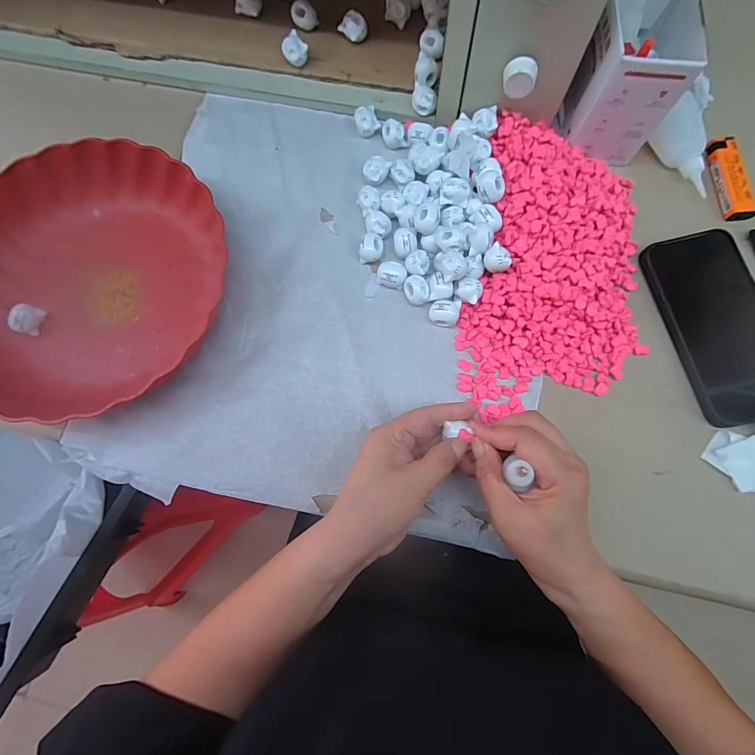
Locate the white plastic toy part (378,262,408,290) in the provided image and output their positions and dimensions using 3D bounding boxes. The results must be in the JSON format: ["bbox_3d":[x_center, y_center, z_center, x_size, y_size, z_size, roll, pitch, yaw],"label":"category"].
[{"bbox_3d":[0.013,-0.091,0.351,0.025,0.016,0.019,21,78,6],"label":"white plastic toy part"}]

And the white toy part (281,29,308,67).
[{"bbox_3d":[-0.081,-0.321,0.392,0.021,0.021,0.023,-42,80,-8],"label":"white toy part"}]

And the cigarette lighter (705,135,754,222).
[{"bbox_3d":[0.322,-0.182,0.359,0.022,0.011,0.083,-2,77,0],"label":"cigarette lighter"}]

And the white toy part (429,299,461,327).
[{"bbox_3d":[0.057,-0.054,0.338,0.025,0.019,0.019,4,77,2],"label":"white toy part"}]

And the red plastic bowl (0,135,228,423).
[{"bbox_3d":[-0.255,-0.084,0.344,0.219,0.056,0.239,0,77,1],"label":"red plastic bowl"}]

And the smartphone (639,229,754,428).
[{"bbox_3d":[0.285,-0.047,0.327,0.077,0.014,0.163,-12,77,-2],"label":"smartphone"}]

